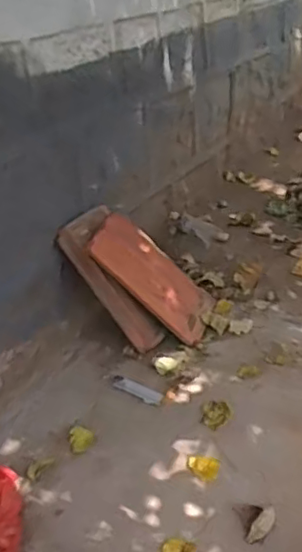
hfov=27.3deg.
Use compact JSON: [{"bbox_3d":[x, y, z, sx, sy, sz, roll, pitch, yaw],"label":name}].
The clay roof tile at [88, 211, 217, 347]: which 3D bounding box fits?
[{"bbox_3d":[0.006,0.001,1.571,0.054,0.362,0.177,-41,9,37],"label":"clay roof tile"}]

